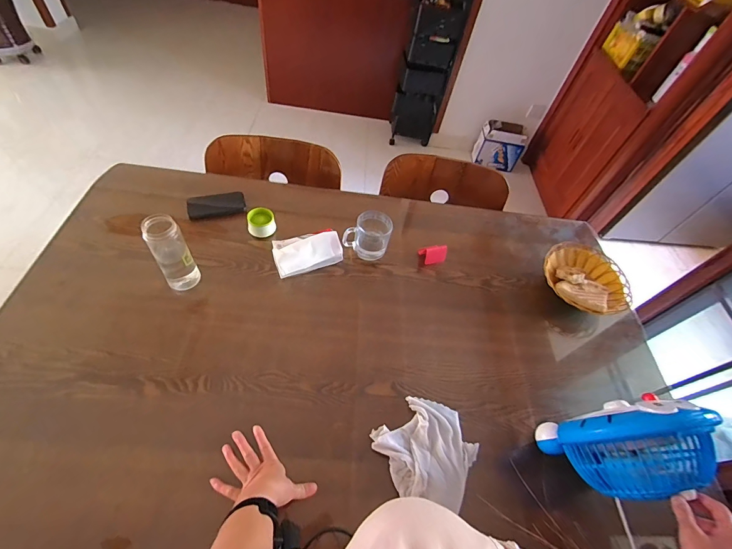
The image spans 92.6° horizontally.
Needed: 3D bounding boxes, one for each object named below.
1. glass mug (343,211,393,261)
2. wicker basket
[{"bbox_3d":[0.006,-0.100,0.897,0.106,0.103,0.079,12,57,10],"label":"glass mug"},{"bbox_3d":[0.575,0.019,0.917,0.212,0.070,0.207,16,57,13],"label":"wicker basket"}]

